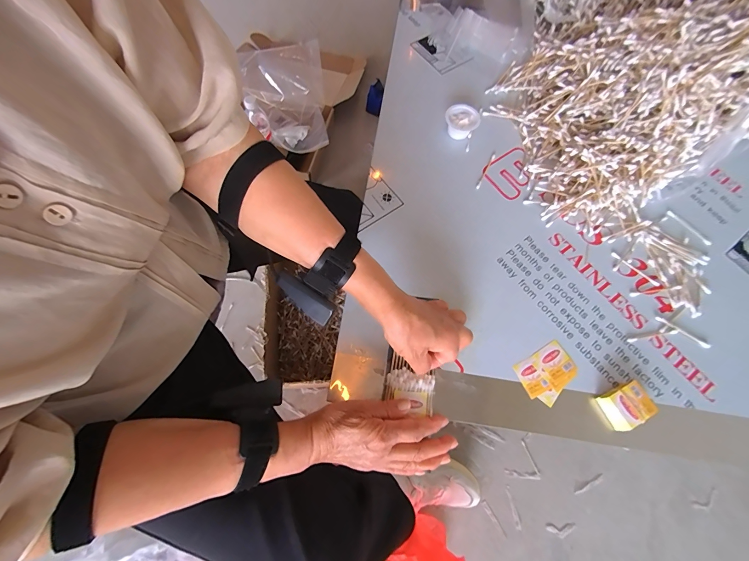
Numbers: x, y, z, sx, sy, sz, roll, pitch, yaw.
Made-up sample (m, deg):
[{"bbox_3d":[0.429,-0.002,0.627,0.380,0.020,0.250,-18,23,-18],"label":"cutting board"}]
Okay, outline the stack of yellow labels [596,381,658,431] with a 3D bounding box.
[{"bbox_3d":[0.302,0.150,0.391,0.050,0.024,0.042,-20,73,-8],"label":"stack of yellow labels"}]

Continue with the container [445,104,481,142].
[{"bbox_3d":[0.143,-0.260,0.529,0.049,0.031,0.052,0,71,-1],"label":"container"}]

